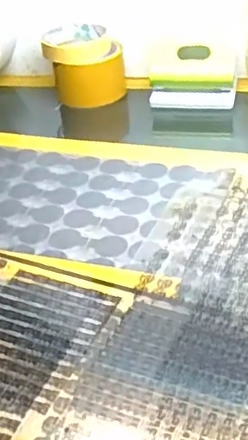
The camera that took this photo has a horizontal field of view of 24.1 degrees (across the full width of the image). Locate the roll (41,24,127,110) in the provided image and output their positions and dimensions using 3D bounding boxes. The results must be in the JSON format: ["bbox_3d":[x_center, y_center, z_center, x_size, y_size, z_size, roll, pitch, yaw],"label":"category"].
[{"bbox_3d":[-0.048,-0.192,0.726,0.093,0.080,0.080,-8,35,-2],"label":"roll"}]

